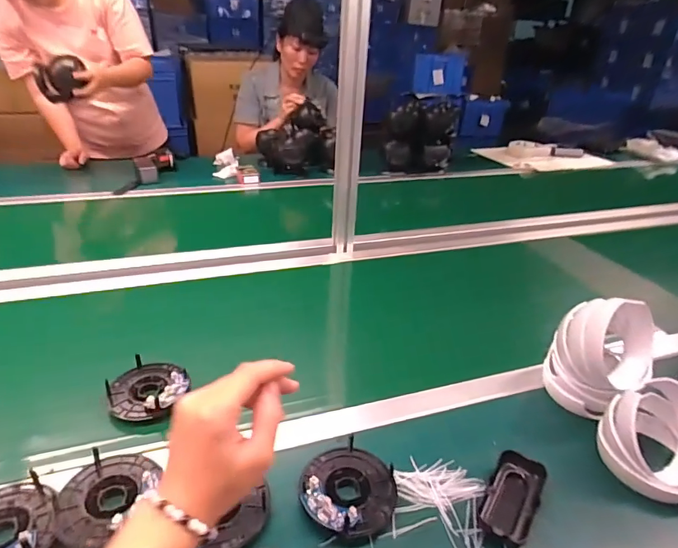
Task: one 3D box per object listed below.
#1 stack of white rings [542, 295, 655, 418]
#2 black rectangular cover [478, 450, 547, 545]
[{"bbox_3d":[0.357,0.104,0.607,0.121,0.163,0.148,25,36,33],"label":"stack of white rings"},{"bbox_3d":[0.184,0.243,0.474,0.049,0.027,0.107,20,33,27],"label":"black rectangular cover"}]

